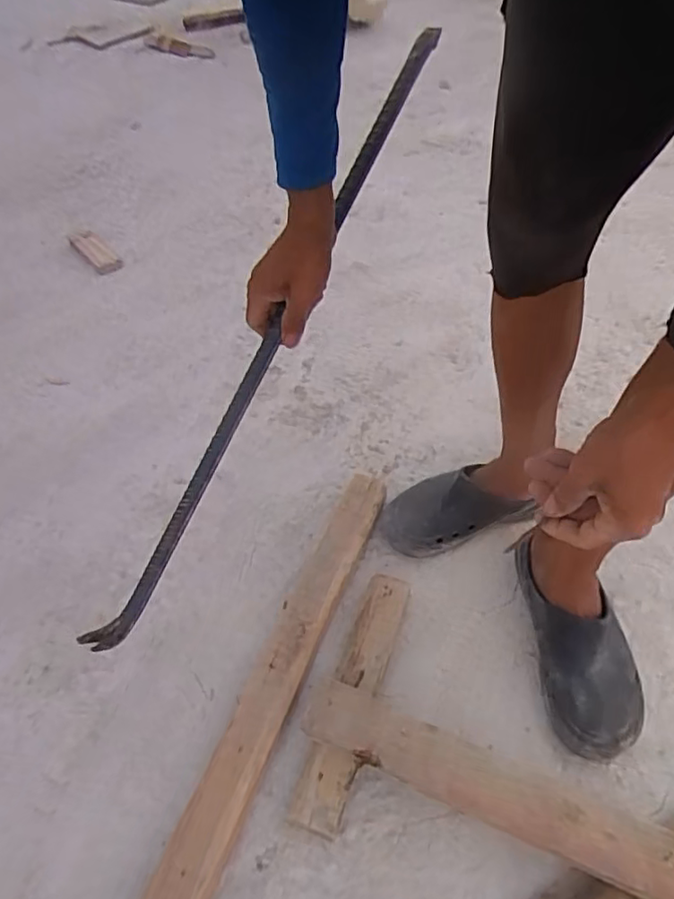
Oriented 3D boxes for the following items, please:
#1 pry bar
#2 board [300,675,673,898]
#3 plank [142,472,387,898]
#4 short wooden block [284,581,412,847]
[{"bbox_3d":[-0.071,-0.118,0.622,0.022,0.039,0.714,27,89,24],"label":"pry bar"},{"bbox_3d":[0.143,0.334,0.609,0.379,0.034,0.072,19,53,20],"label":"board"},{"bbox_3d":[-0.099,0.326,0.687,0.064,0.053,0.758,15,51,16],"label":"plank"},{"bbox_3d":[0.021,0.288,0.718,0.056,0.042,0.297,13,50,14],"label":"short wooden block"}]

